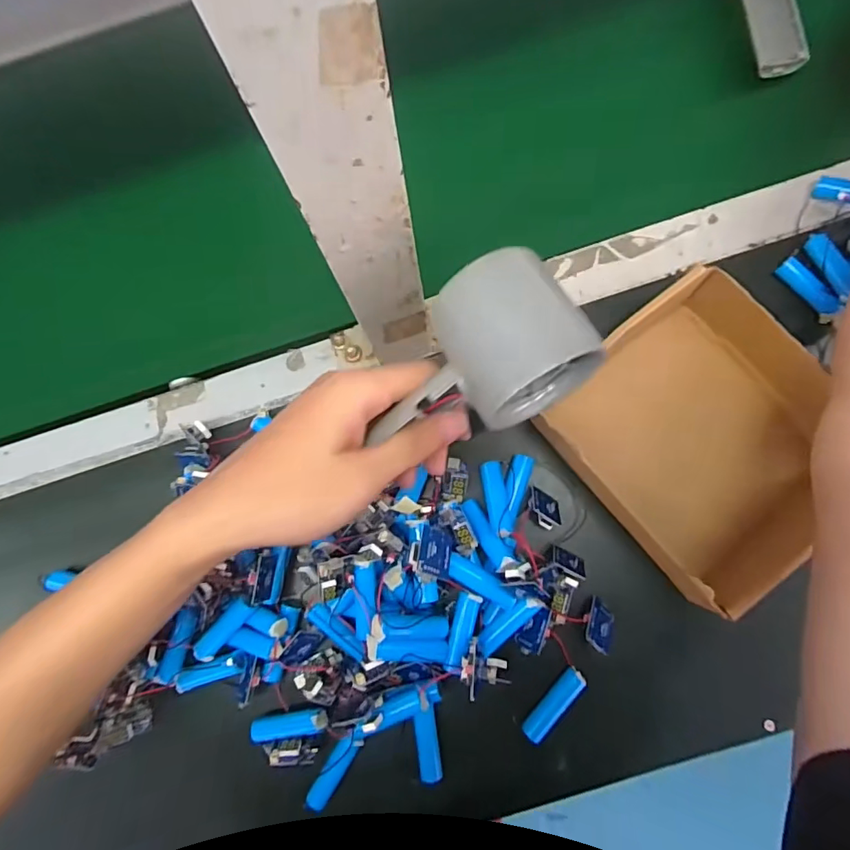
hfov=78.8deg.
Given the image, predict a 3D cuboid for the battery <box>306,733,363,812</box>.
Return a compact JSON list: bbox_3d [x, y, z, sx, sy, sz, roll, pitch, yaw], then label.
[{"bbox_3d":[-0.059,0.225,0.339,0.013,0.013,0.053,32,86,5],"label":"battery"}]

